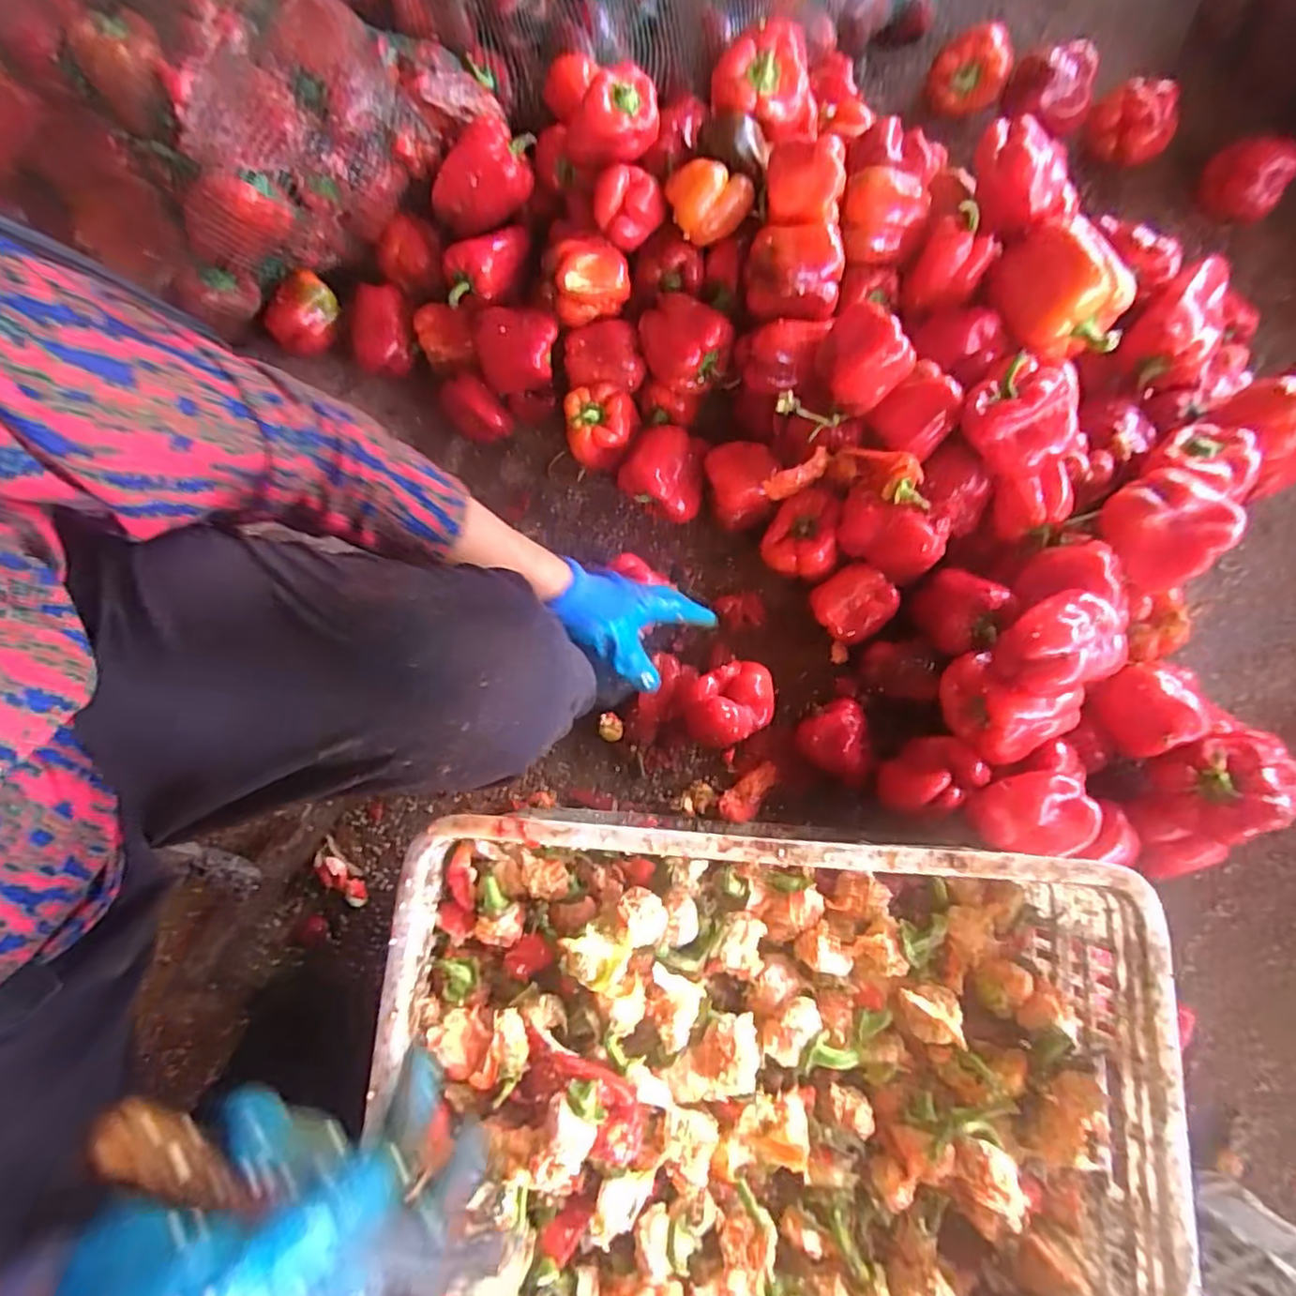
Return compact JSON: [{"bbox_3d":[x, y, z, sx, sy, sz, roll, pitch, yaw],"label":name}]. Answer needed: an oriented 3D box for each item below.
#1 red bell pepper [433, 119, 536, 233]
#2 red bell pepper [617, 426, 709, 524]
[{"bbox_3d":[-0.187,-0.548,0.760,0.083,0.129,0.074,38,41,-28],"label":"red bell pepper"},{"bbox_3d":[0.024,-0.209,0.753,0.089,0.078,0.087,21,79,6],"label":"red bell pepper"}]

